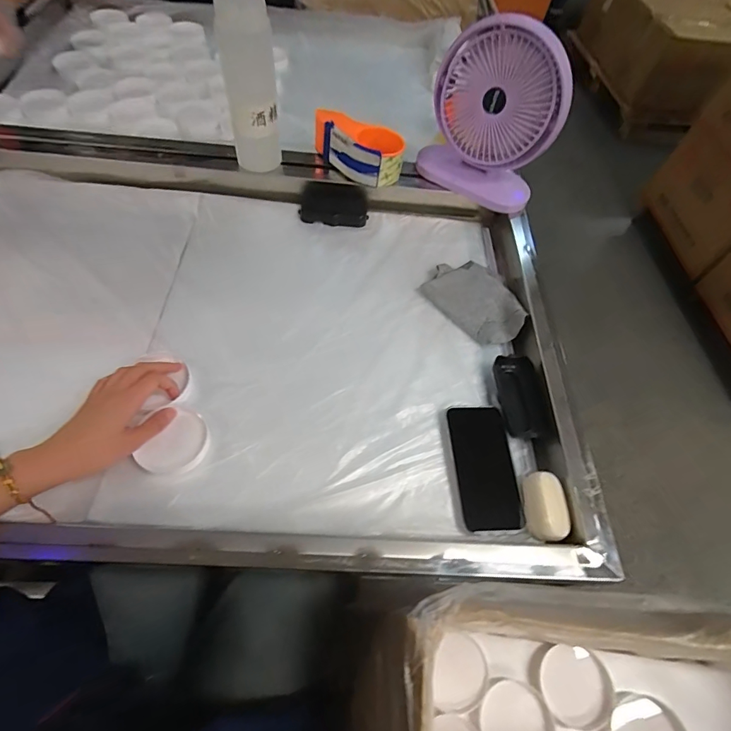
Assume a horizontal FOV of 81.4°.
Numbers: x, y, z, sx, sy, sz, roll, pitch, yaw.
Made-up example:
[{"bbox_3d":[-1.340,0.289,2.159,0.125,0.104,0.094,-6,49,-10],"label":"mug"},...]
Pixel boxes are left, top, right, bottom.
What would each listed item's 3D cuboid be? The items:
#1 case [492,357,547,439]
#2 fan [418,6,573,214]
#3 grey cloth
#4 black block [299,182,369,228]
[{"bbox_3d":[0.198,0.038,0.538,0.060,0.018,0.109,3,58,-3],"label":"case"},{"bbox_3d":[0.182,-0.364,0.635,0.196,0.216,0.075,37,62,15],"label":"fan"},{"bbox_3d":[0.166,-0.099,0.615,0.111,0.027,0.145,-37,68,-24],"label":"grey cloth"},{"bbox_3d":[-0.052,-0.268,0.703,0.107,0.028,0.077,1,58,-4],"label":"black block"}]

